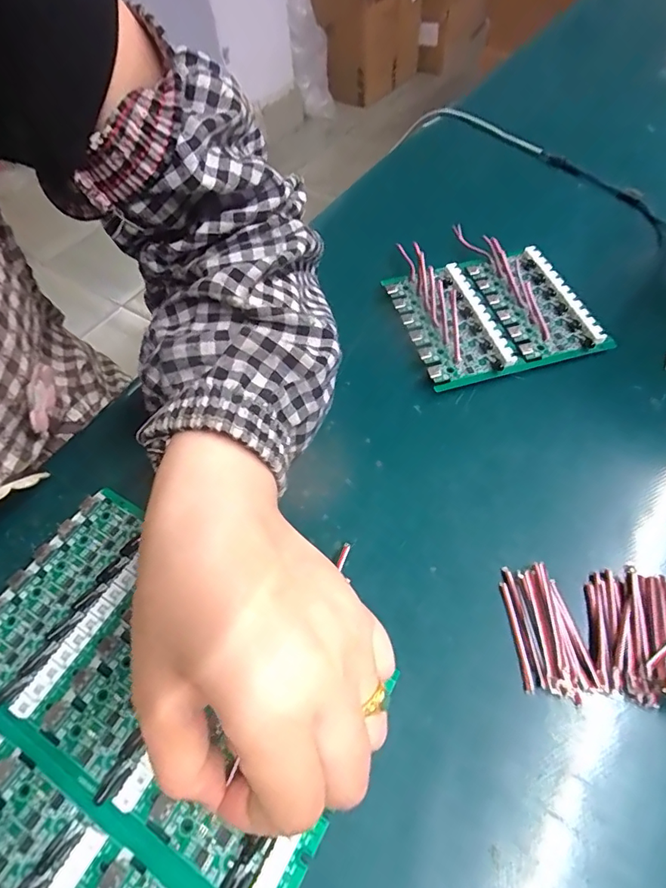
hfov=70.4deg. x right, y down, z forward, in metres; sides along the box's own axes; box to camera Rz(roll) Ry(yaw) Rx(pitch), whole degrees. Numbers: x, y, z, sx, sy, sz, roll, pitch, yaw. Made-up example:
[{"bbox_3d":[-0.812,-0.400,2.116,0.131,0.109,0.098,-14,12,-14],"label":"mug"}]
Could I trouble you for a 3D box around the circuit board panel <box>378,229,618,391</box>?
[{"bbox_3d":[0.103,-0.094,0.326,0.111,0.025,0.116,-14,58,-7],"label":"circuit board panel"}]

